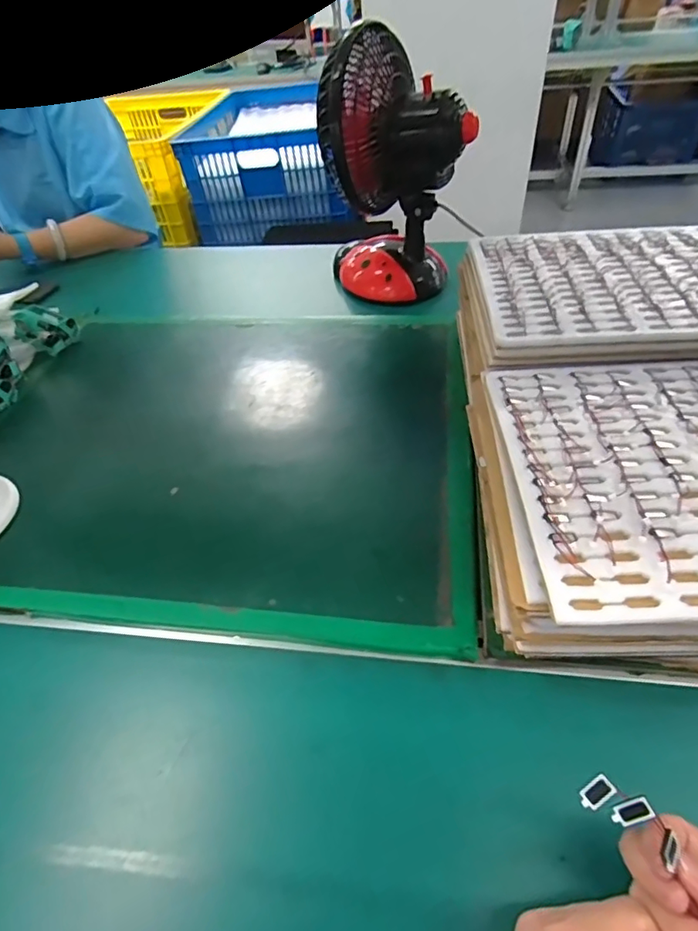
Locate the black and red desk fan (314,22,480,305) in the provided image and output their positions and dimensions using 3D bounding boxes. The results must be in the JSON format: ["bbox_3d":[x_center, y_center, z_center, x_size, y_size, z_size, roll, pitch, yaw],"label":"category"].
[{"bbox_3d":[0.055,-0.412,0.734,0.177,0.316,0.164,-8,44,-4],"label":"black and red desk fan"}]

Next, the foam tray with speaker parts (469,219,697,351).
[{"bbox_3d":[0.294,-0.196,0.520,0.310,0.015,0.250,0,44,4],"label":"foam tray with speaker parts"}]

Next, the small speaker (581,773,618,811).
[{"bbox_3d":[0.125,0.165,0.255,0.018,0.004,0.010,-45,51,8],"label":"small speaker"}]

